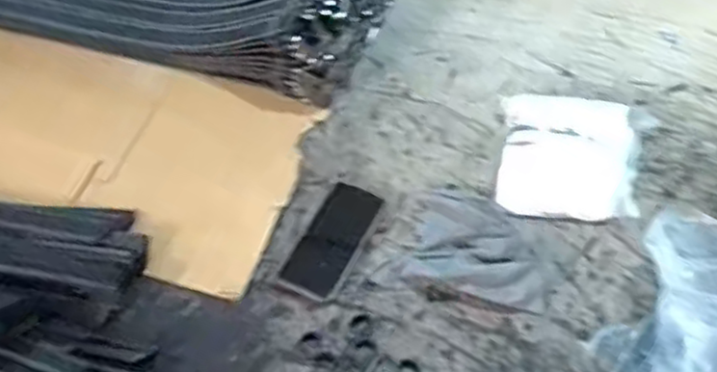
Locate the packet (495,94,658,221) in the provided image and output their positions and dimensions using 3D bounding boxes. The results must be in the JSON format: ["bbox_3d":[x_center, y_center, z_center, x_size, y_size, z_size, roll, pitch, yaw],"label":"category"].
[{"bbox_3d":[0.277,-0.041,0.944,0.182,0.028,0.176,6,57,8],"label":"packet"}]

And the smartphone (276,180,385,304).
[{"bbox_3d":[-0.032,0.066,0.908,0.071,0.004,0.163,22,61,17],"label":"smartphone"}]

